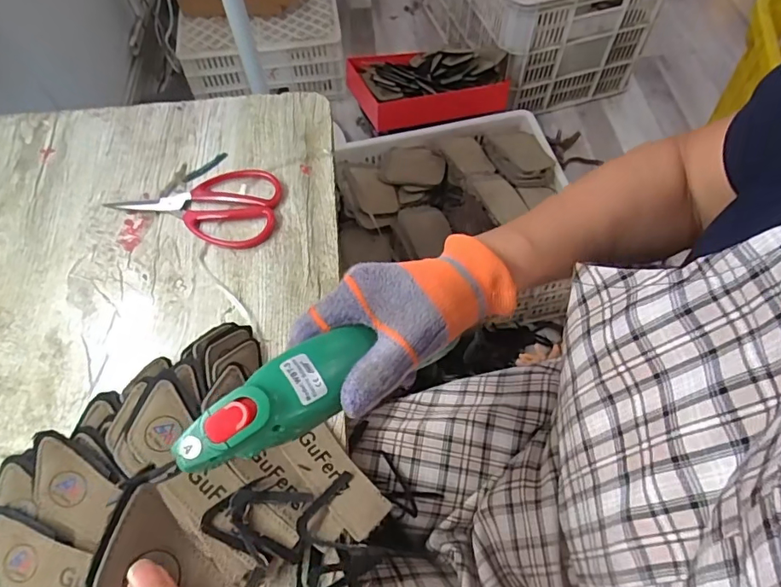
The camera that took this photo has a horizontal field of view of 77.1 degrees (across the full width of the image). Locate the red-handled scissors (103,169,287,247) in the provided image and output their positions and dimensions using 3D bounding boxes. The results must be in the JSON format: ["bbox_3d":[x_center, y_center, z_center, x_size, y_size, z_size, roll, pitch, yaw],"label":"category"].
[{"bbox_3d":[-0.211,-0.094,0.526,0.179,0.011,0.096,3,61,4],"label":"red-handled scissors"}]

